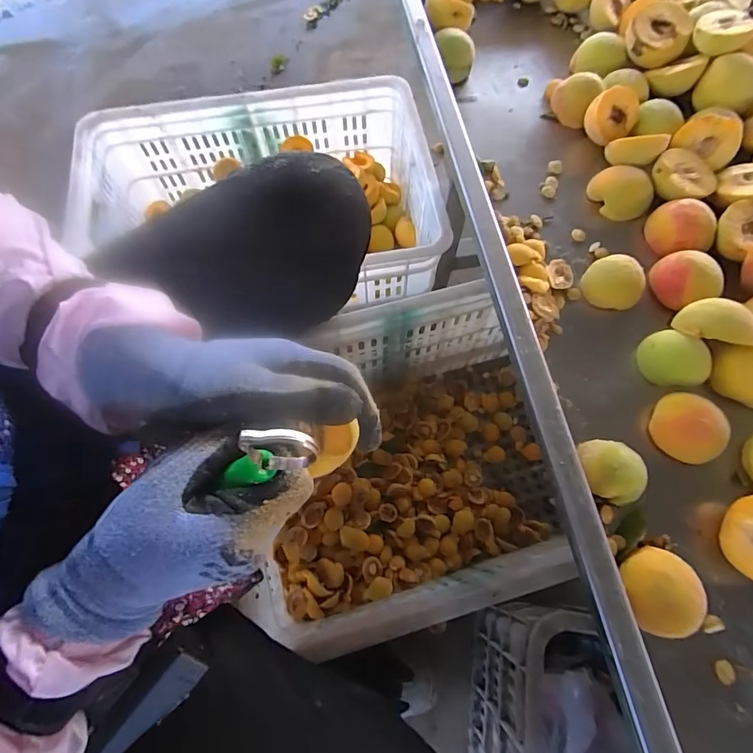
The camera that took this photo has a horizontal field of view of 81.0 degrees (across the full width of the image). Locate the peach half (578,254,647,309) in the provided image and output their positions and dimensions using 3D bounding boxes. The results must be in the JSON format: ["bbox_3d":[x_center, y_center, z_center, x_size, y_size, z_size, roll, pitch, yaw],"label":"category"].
[{"bbox_3d":[0.223,-0.088,0.413,0.050,0.029,0.044,41,74,14],"label":"peach half"}]

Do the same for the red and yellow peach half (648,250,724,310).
[{"bbox_3d":[0.281,-0.088,0.404,0.047,0.039,0.054,-30,72,-11],"label":"red and yellow peach half"}]

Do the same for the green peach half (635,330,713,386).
[{"bbox_3d":[0.259,-0.014,0.384,0.054,0.029,0.039,34,72,12],"label":"green peach half"}]

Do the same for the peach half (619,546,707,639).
[{"bbox_3d":[0.204,0.153,0.314,0.052,0.029,0.054,0,69,0],"label":"peach half"}]

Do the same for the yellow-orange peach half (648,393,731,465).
[{"bbox_3d":[0.254,0.042,0.359,0.053,0.032,0.044,40,74,14],"label":"yellow-orange peach half"}]

